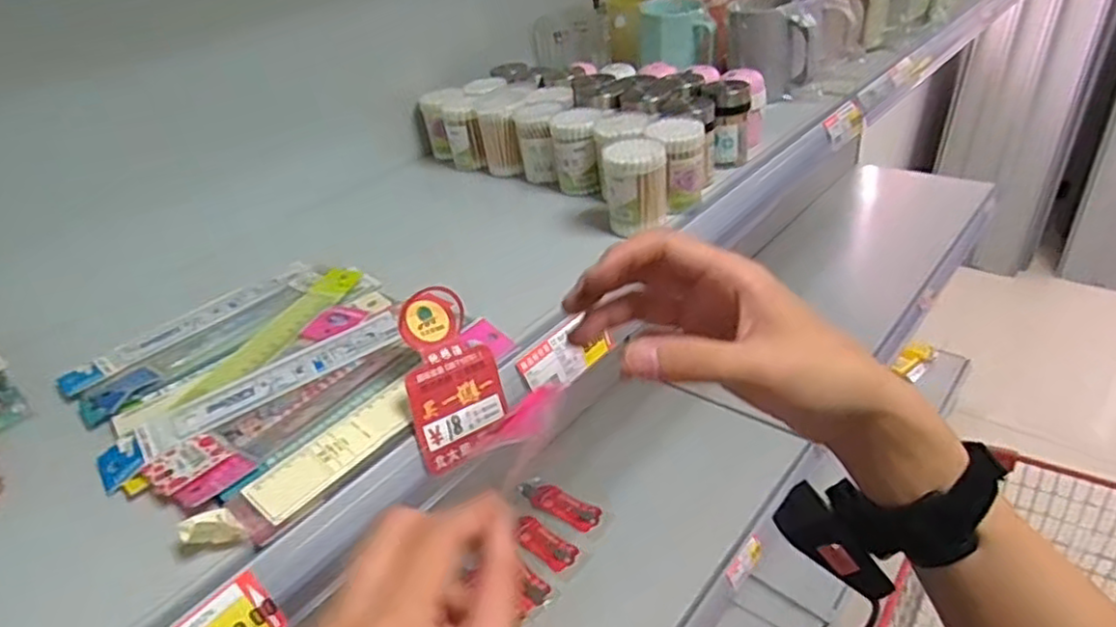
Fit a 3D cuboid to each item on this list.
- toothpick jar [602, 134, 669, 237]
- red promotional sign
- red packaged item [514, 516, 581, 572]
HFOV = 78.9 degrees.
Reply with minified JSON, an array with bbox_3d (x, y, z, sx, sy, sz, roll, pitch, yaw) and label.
[{"bbox_3d":[0.068,-0.111,0.590,0.053,0.071,0.054,0,33,10],"label":"toothpick jar"},{"bbox_3d":[-0.068,0.040,0.440,0.066,0.113,0.009,-8,-6,-38],"label":"red promotional sign"},{"bbox_3d":[-0.021,0.350,1.035,0.106,0.018,0.049,21,41,36],"label":"red packaged item"}]

